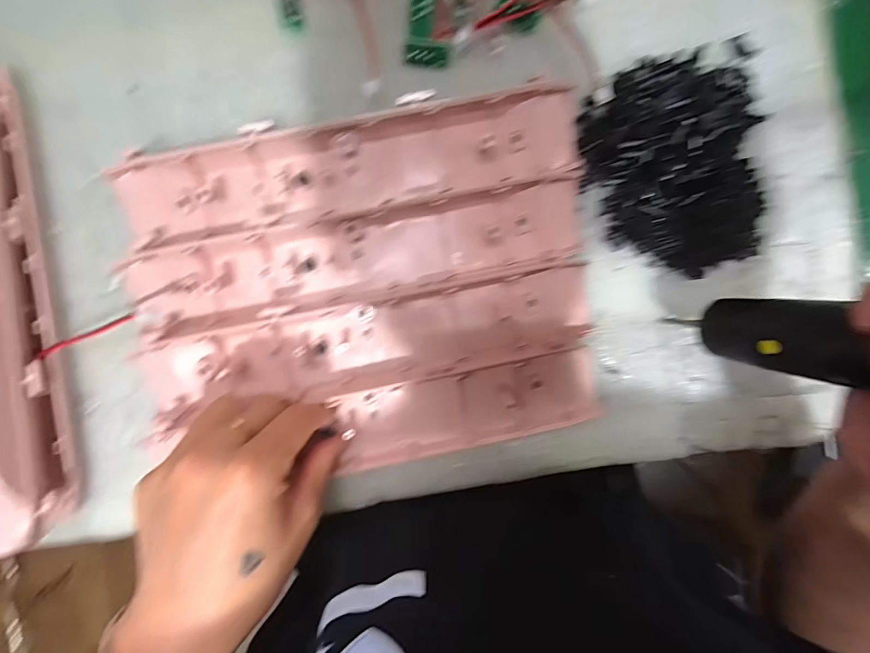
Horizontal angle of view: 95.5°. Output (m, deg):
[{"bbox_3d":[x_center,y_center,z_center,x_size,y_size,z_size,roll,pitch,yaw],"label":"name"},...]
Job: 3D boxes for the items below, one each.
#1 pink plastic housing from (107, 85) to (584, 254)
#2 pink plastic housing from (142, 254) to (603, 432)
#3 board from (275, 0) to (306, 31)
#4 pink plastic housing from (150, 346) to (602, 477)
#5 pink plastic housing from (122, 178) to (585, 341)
[{"bbox_3d":[-0.049,-0.093,0.237,0.271,0.023,0.058,-9,93,0],"label":"pink plastic housing"},{"bbox_3d":[-0.042,0.007,0.241,0.277,0.023,0.058,-12,93,1],"label":"pink plastic housing"},{"bbox_3d":[-0.089,-0.197,0.243,0.015,0.009,0.023,-8,93,0],"label":"board"},{"bbox_3d":[-0.029,0.059,0.246,0.267,0.023,0.053,-8,92,-2],"label":"pink plastic housing"},{"bbox_3d":[-0.040,-0.042,0.239,0.272,0.024,0.054,-10,93,0],"label":"pink plastic housing"}]

